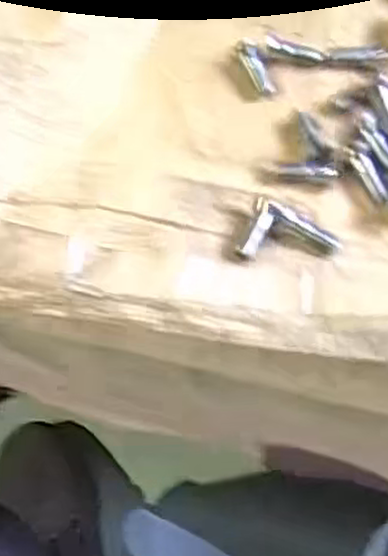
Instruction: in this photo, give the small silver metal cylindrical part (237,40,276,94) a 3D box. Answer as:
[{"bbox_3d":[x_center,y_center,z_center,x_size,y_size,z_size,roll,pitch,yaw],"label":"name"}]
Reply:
[{"bbox_3d":[0.038,-0.131,0.472,0.014,0.007,0.038,-19,68,-7],"label":"small silver metal cylindrical part"}]

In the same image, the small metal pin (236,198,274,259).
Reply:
[{"bbox_3d":[0.035,-0.026,0.420,0.012,0.010,0.039,21,69,10],"label":"small metal pin"}]

